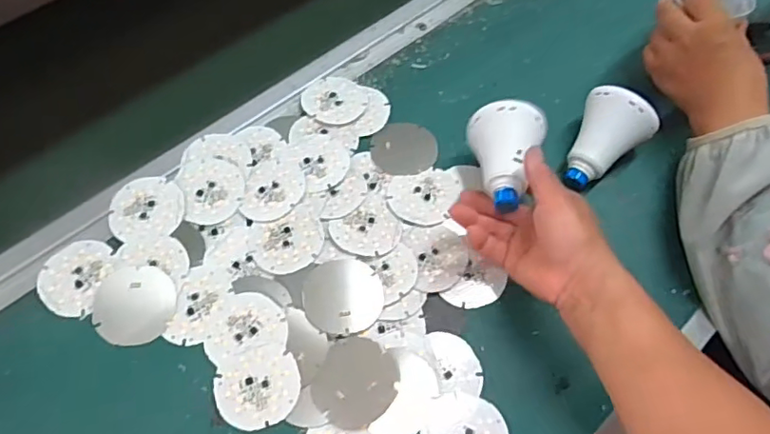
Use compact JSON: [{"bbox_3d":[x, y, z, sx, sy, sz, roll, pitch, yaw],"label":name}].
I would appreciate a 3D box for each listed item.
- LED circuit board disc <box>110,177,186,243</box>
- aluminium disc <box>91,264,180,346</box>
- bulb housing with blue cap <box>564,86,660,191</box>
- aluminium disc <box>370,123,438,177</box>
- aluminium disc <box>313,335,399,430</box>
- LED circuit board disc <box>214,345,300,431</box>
[{"bbox_3d":[-0.196,-0.008,0.466,0.056,0.004,0.056,-10,61,-8],"label":"LED circuit board disc"},{"bbox_3d":[-0.190,0.066,0.431,0.060,0.005,0.059,1,60,-2],"label":"aluminium disc"},{"bbox_3d":[0.191,-0.063,0.493,0.060,0.062,0.076,29,63,13],"label":"bulb housing with blue cap"},{"bbox_3d":[0.018,-0.062,0.515,0.059,0.005,0.054,1,60,-2],"label":"aluminium disc"},{"bbox_3d":[-0.021,0.117,0.410,0.061,0.004,0.059,0,69,0],"label":"aluminium disc"},{"bbox_3d":[-0.091,0.120,0.405,0.058,0.006,0.056,1,60,-2],"label":"LED circuit board disc"}]

